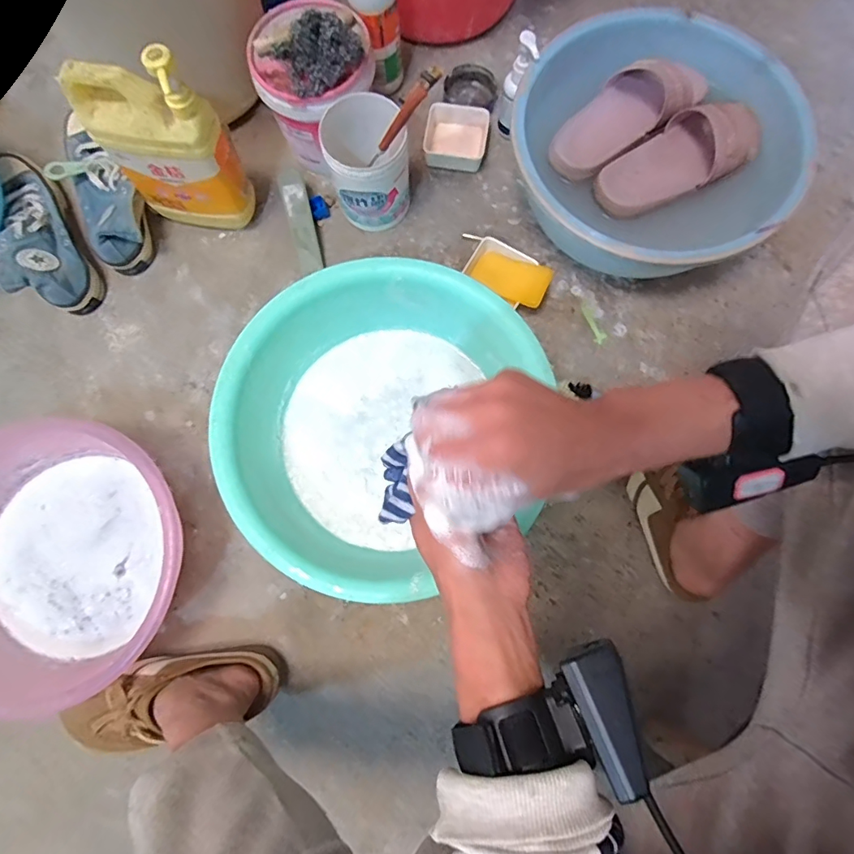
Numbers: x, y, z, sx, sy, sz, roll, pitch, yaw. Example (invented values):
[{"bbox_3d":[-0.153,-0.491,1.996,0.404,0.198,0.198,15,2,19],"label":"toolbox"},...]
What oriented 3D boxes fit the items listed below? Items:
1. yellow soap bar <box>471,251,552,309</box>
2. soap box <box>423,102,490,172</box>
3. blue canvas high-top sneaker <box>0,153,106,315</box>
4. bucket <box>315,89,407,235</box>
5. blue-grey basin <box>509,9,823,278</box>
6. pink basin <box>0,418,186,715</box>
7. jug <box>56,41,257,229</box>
[{"bbox_3d":[0.114,-0.202,0.651,0.099,0.013,0.054,23,79,5],"label":"yellow soap bar"},{"bbox_3d":[0.041,-0.432,0.723,0.094,0.031,0.092,11,78,3],"label":"soap box"},{"bbox_3d":[-0.551,-0.279,0.682,0.087,0.080,0.256,-27,79,-5],"label":"blue canvas high-top sneaker"},{"bbox_3d":[-0.079,-0.352,0.659,0.105,0.130,0.116,-12,78,-2],"label":"bucket"},{"bbox_3d":[0.285,-0.345,0.657,0.327,0.169,0.341,0,78,1],"label":"blue-grey basin"},{"bbox_3d":[-0.421,0.152,0.560,0.283,0.093,0.291,0,78,1],"label":"pink basin"},{"bbox_3d":[-0.320,-0.344,0.606,0.144,0.244,0.066,8,78,2],"label":"jug"}]

